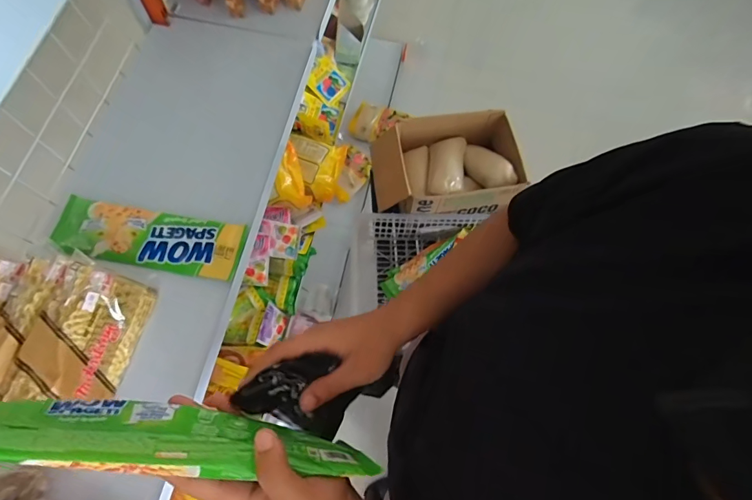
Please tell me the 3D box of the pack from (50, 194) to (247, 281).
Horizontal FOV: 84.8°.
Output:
[{"bbox_3d":[-0.311,-0.017,0.559,0.251,0.015,0.078,10,69,2],"label":"pack"}]

